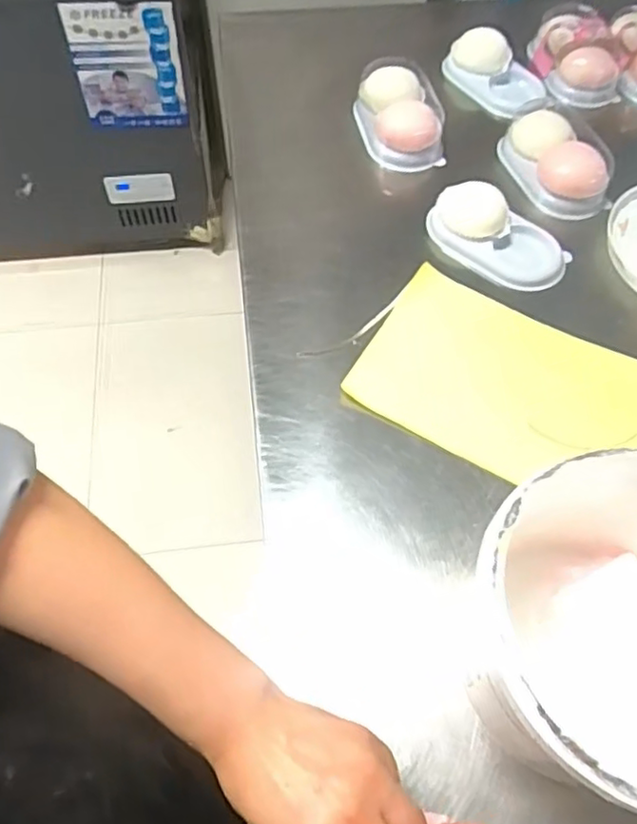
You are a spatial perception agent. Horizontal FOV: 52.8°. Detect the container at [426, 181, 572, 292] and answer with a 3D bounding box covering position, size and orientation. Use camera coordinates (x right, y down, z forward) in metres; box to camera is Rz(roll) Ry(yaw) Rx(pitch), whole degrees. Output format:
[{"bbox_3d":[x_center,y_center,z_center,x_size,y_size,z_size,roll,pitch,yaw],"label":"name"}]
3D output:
[{"bbox_3d":[0.177,-0.175,0.629,0.139,0.042,0.076,23,62,12],"label":"container"}]

